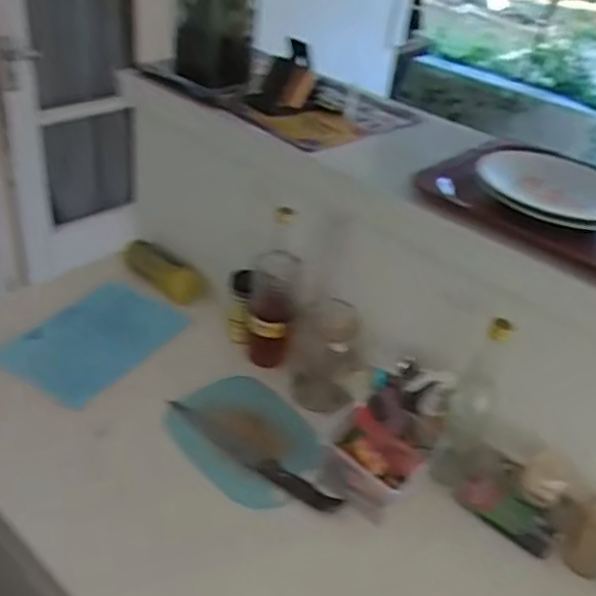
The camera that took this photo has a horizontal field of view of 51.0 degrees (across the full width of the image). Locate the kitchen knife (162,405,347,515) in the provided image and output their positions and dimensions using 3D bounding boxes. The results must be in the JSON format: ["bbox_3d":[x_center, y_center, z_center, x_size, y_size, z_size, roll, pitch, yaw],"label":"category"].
[{"bbox_3d":[-0.069,0.225,0.911,0.298,0.011,0.029,24,40,26],"label":"kitchen knife"}]

